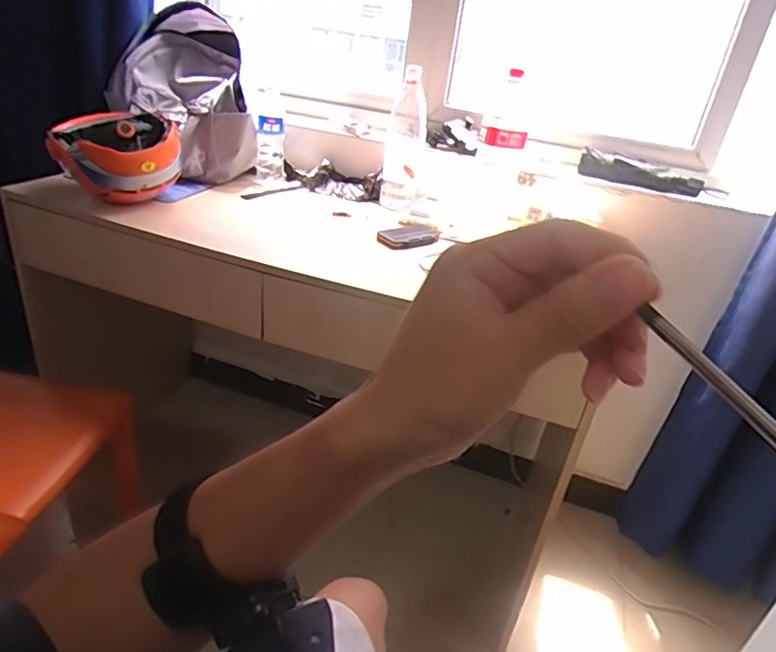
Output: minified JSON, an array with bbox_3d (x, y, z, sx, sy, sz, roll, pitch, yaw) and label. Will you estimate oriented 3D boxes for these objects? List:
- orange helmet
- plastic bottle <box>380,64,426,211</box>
[{"bbox_3d":[-0.577,-0.361,1.154,0.223,0.141,0.271,-14,35,-35],"label":"orange helmet"},{"bbox_3d":[0.044,-0.435,1.290,0.095,0.283,0.090,5,29,-4],"label":"plastic bottle"}]

